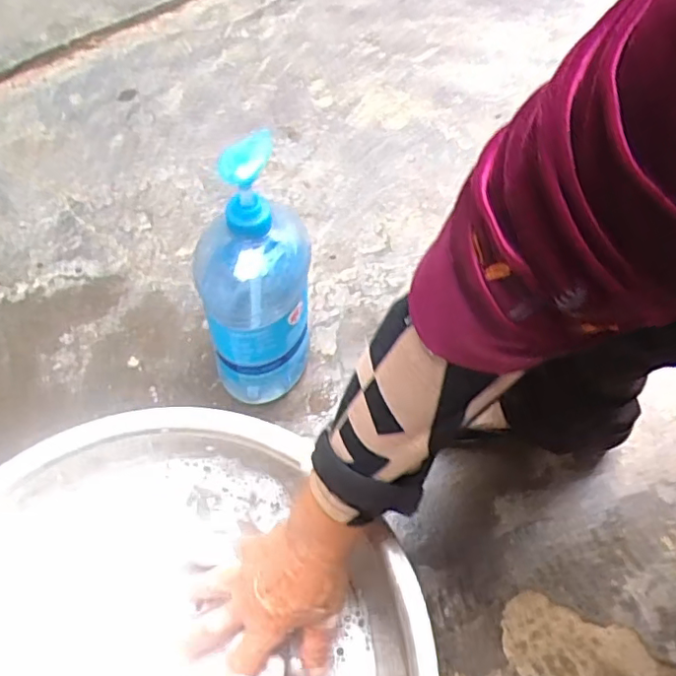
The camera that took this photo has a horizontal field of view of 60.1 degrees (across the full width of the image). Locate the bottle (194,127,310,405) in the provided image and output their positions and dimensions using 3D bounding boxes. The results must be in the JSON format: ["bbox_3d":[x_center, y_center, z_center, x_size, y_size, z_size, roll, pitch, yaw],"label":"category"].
[{"bbox_3d":[-0.069,-0.045,0.511,0.096,0.259,0.094,-8,59,-6],"label":"bottle"}]

